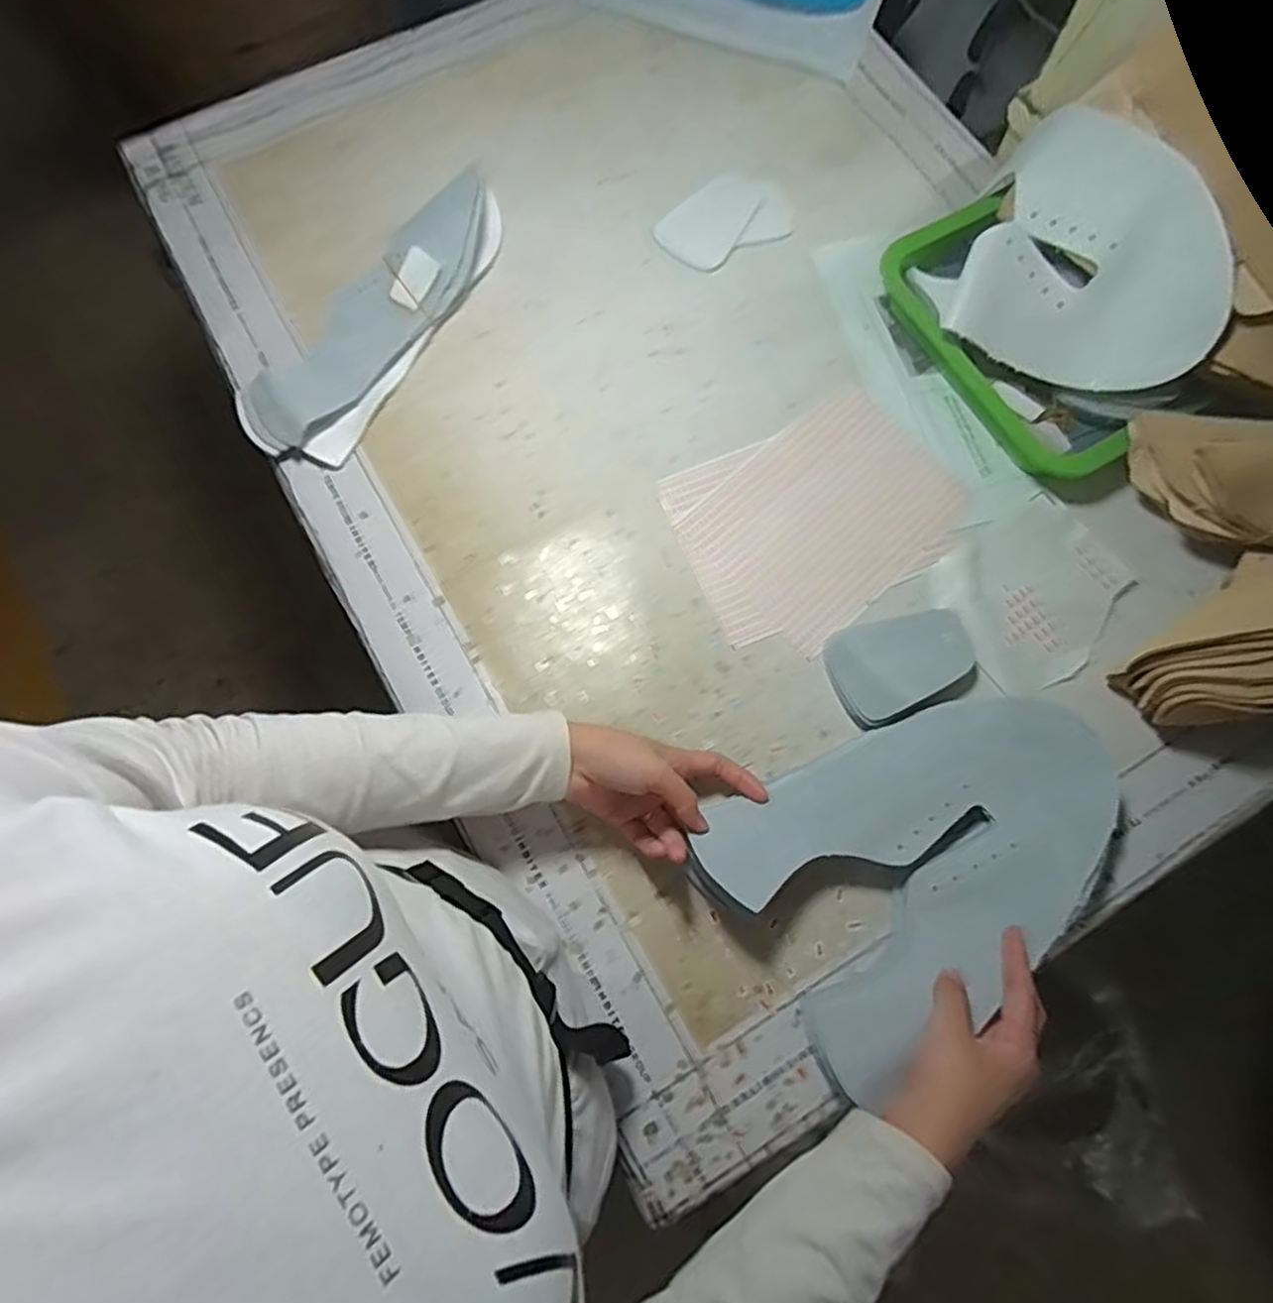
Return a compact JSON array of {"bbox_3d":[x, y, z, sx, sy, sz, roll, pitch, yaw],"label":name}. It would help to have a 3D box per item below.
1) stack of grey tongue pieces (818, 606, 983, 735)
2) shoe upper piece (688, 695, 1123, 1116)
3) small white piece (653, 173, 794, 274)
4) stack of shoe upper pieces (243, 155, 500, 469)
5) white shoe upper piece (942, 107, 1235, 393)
[{"bbox_3d":[0.198,0.011,0.541,0.109,0.024,0.072,-20,75,-6],"label":"stack of grey tongue pieces"},{"bbox_3d":[0.203,0.137,0.490,0.271,0.038,0.191,-32,77,-9],"label":"shoe upper piece"},{"bbox_3d":[0.079,-0.395,0.666,0.118,0.007,0.077,-30,76,-8],"label":"small white piece"},{"bbox_3d":[-0.223,-0.291,0.616,0.099,0.043,0.297,31,76,8],"label":"stack of shoe upper pieces"},{"bbox_3d":[0.348,-0.296,0.542,0.191,0.070,0.175,34,120,24],"label":"white shoe upper piece"}]

